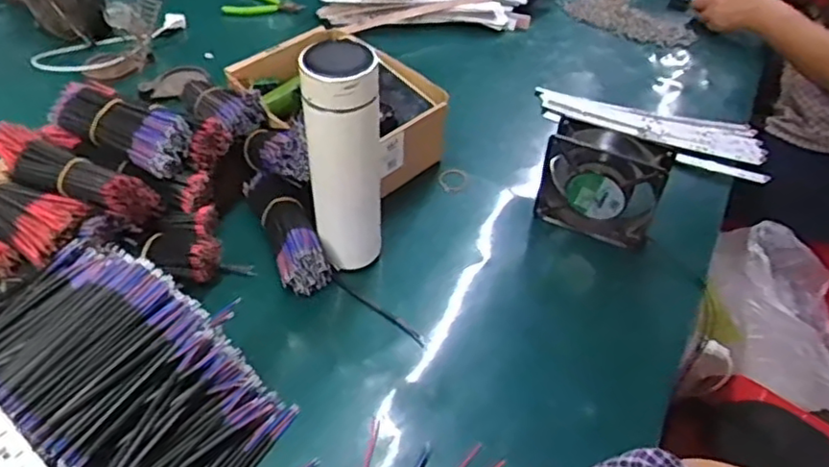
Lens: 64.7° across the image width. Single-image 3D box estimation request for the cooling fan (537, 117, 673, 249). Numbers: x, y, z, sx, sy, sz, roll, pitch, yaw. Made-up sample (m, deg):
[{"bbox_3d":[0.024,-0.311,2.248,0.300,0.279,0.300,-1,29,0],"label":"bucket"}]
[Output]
[{"bbox_3d":[0.195,-0.049,0.692,0.121,0.124,0.044,27,47,20],"label":"cooling fan"}]

